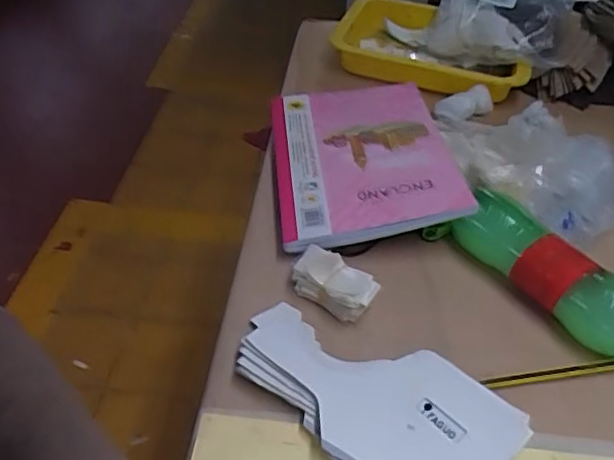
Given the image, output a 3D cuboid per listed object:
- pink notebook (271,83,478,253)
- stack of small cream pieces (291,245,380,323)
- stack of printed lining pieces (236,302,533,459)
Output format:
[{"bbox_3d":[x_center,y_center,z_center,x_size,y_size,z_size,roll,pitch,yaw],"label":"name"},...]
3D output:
[{"bbox_3d":[0.053,-0.081,0.621,0.171,0.020,0.258,-9,40,1],"label":"pink notebook"},{"bbox_3d":[0.024,0.043,0.498,0.066,0.038,0.034,24,47,22],"label":"stack of small cream pieces"},{"bbox_3d":[0.040,0.115,0.424,0.203,0.033,0.095,28,49,25],"label":"stack of printed lining pieces"}]

